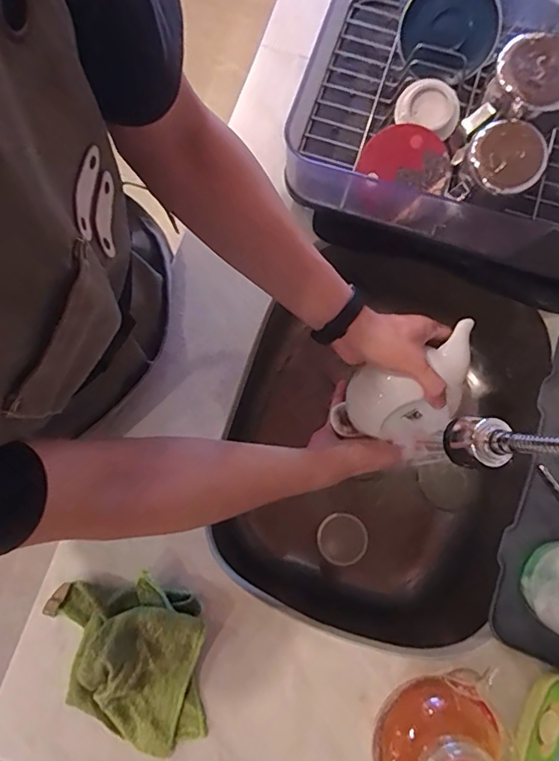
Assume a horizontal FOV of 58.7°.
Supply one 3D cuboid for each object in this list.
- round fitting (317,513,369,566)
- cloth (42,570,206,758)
[{"bbox_3d":[0.090,0.228,0.717,0.070,0.015,0.069,0,78,0],"label":"round fitting"},{"bbox_3d":[-0.142,0.278,0.490,0.137,0.057,0.179,-22,79,-5],"label":"cloth"}]

